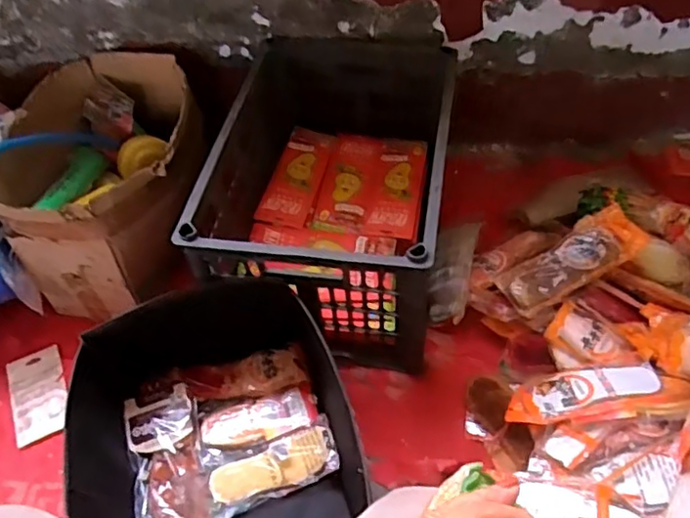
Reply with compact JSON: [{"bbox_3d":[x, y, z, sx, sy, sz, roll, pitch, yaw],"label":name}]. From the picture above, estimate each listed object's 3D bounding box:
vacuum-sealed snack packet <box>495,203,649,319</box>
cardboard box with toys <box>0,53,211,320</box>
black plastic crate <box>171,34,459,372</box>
[{"bbox_3d":[0.347,0.000,0.938,0.221,0.030,0.088,-32,54,-3],"label":"vacuum-sealed snack packet"},{"bbox_3d":[-0.382,-0.133,1.038,0.275,0.249,0.395,3,51,7],"label":"cardboard box with toys"},{"bbox_3d":[-0.005,-0.133,1.010,0.326,0.250,0.523,6,51,9],"label":"black plastic crate"}]

